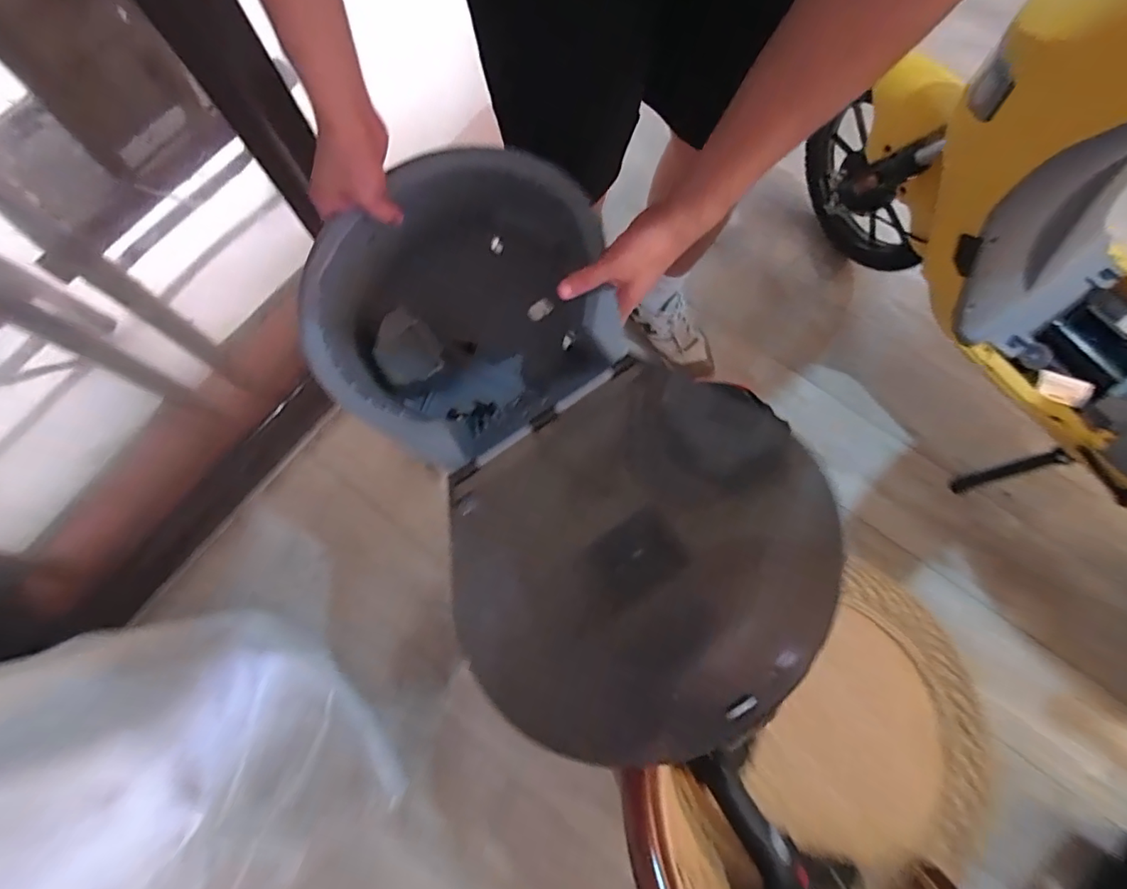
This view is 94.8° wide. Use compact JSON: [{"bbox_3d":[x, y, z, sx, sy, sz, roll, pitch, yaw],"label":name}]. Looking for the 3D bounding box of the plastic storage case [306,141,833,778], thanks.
[{"bbox_3d":[-0.028,-0.030,0.506,0.296,0.179,0.541,-33,66,-9],"label":"plastic storage case"}]

